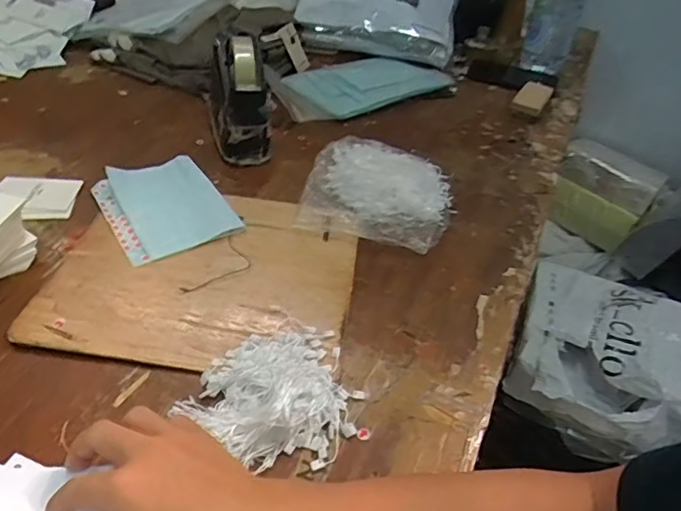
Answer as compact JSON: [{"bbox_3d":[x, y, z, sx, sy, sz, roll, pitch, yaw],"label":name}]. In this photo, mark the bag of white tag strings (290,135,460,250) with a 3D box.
[{"bbox_3d":[0.047,-0.077,0.631,0.171,0.035,0.163,11,42,5],"label":"bag of white tag strings"}]

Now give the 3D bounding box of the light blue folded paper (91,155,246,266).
[{"bbox_3d":[-0.200,-0.060,0.605,0.127,0.009,0.162,-23,50,-28],"label":"light blue folded paper"}]

